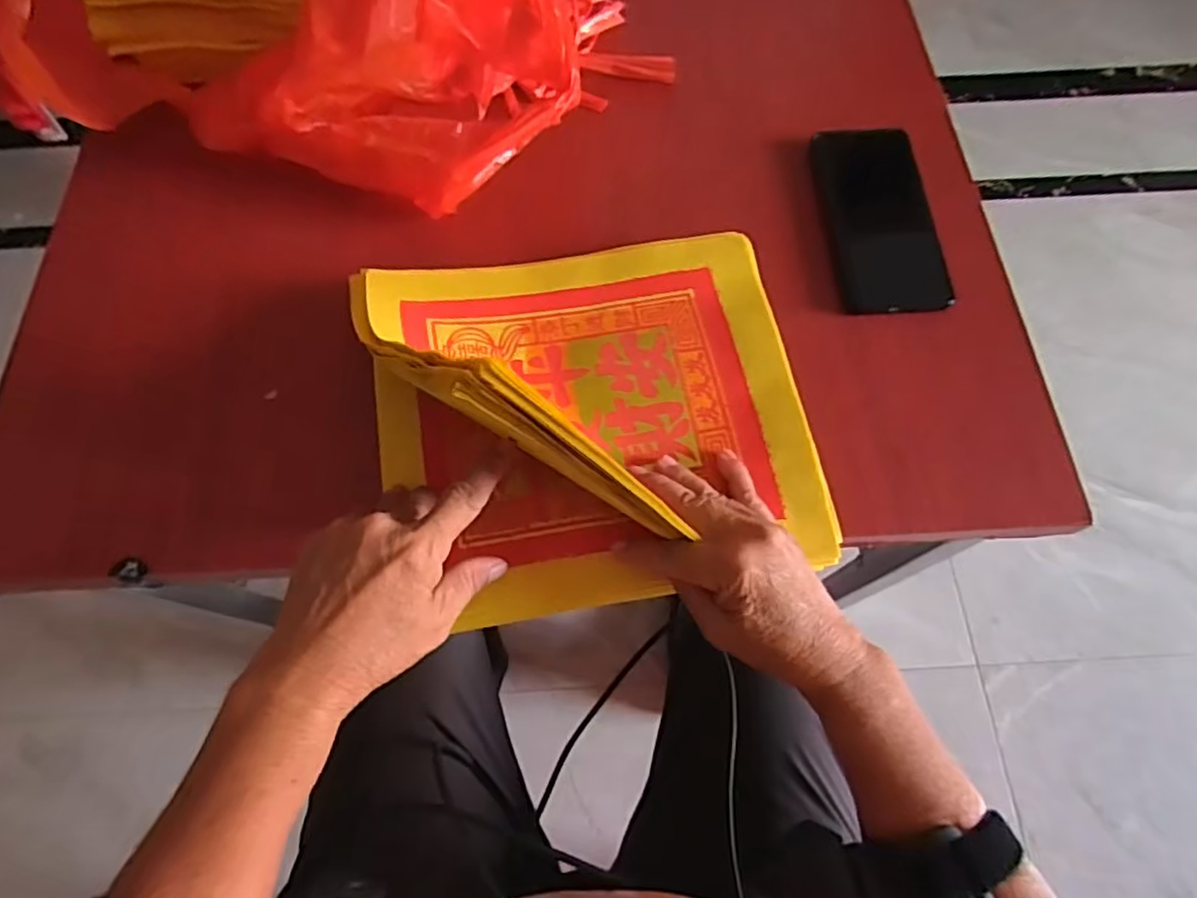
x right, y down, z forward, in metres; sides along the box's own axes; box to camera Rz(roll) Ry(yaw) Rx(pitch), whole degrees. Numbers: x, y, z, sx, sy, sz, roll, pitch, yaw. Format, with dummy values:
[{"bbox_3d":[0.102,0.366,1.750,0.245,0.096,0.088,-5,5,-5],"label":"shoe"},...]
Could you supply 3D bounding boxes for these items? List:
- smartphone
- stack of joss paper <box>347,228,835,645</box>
[{"bbox_3d":[0.205,-0.170,0.485,0.074,0.014,0.157,-3,68,-3],"label":"smartphone"},{"bbox_3d":[-0.003,-0.044,0.358,0.259,0.148,0.229,-8,69,-5],"label":"stack of joss paper"}]

